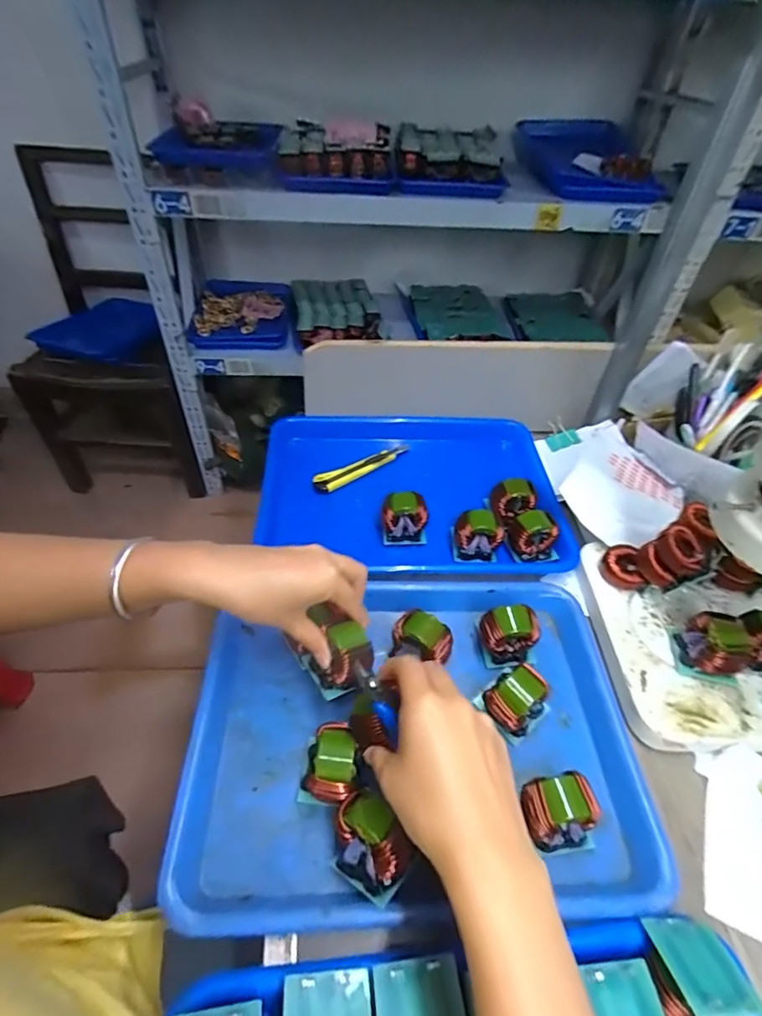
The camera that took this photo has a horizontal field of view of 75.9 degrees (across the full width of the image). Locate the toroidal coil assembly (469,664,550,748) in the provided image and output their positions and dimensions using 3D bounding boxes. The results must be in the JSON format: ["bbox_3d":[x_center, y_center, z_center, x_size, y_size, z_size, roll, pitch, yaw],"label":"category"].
[{"bbox_3d":[0.107,0.154,0.388,0.054,0.056,0.041,-21,51,-23],"label":"toroidal coil assembly"}]

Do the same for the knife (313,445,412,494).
[{"bbox_3d":[-0.021,-0.050,0.601,0.133,0.016,0.022,-24,52,-25],"label":"knife"}]

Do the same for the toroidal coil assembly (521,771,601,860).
[{"bbox_3d":[0.121,0.211,0.335,0.048,0.049,0.039,-4,47,-8],"label":"toroidal coil assembly"}]

